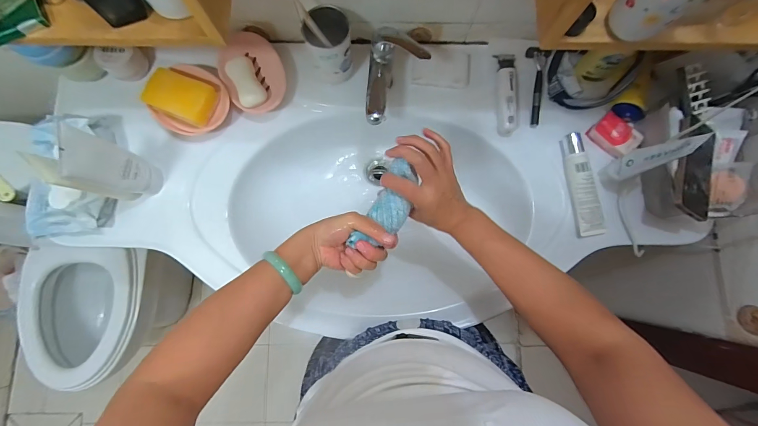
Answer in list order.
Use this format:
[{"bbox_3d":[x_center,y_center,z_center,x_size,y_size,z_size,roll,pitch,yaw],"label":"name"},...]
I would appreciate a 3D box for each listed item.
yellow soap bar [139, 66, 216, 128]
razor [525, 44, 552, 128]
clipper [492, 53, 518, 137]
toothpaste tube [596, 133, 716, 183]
[{"bbox_3d":[-0.341,-0.202,0.562,0.106,0.029,0.071,23,81,3],"label":"yellow soap bar"},{"bbox_3d":[0.292,-0.232,0.601,0.044,0.015,0.141,0,96,-1],"label":"razor"},{"bbox_3d":[0.242,-0.220,0.603,0.042,0.042,0.145,-3,81,-2],"label":"clipper"},{"bbox_3d":[0.422,-0.087,0.514,0.059,0.161,0.027,-34,83,-6],"label":"toothpaste tube"}]

